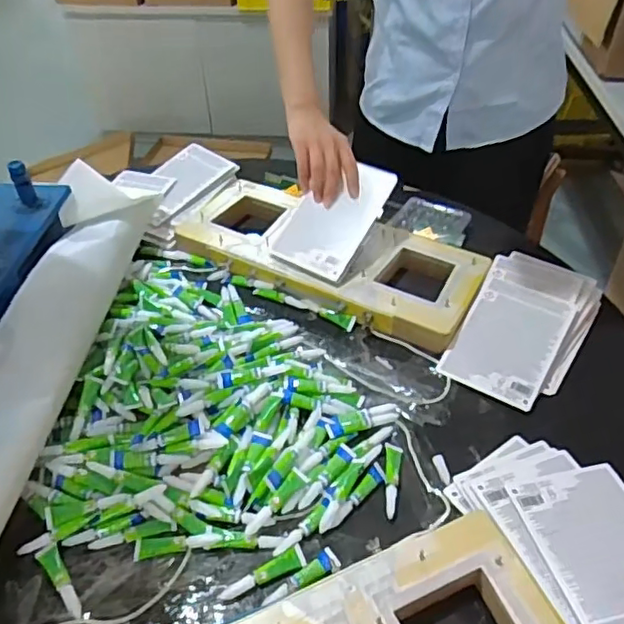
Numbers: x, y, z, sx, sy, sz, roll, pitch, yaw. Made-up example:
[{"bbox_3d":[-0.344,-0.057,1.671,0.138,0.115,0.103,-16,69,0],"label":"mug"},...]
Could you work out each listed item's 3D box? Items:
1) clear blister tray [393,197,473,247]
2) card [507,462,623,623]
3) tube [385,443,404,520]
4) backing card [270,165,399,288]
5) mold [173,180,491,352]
[{"bbox_3d":[0.182,-0.141,0.920,0.110,0.022,0.131,13,44,15],"label":"clear blister tray"},{"bbox_3d":[0.265,0.212,0.547,0.114,0.008,0.167,-9,38,-7],"label":"card"},{"bbox_3d":[0.084,0.172,0.624,0.018,0.009,0.081,4,43,5],"label":"tube"},{"bbox_3d":[0.028,-0.129,0.828,0.113,0.015,0.172,26,79,23],"label":"backing card"},{"bbox_3d":[0.016,-0.082,0.867,0.438,0.049,0.179,21,47,22],"label":"mold"}]

